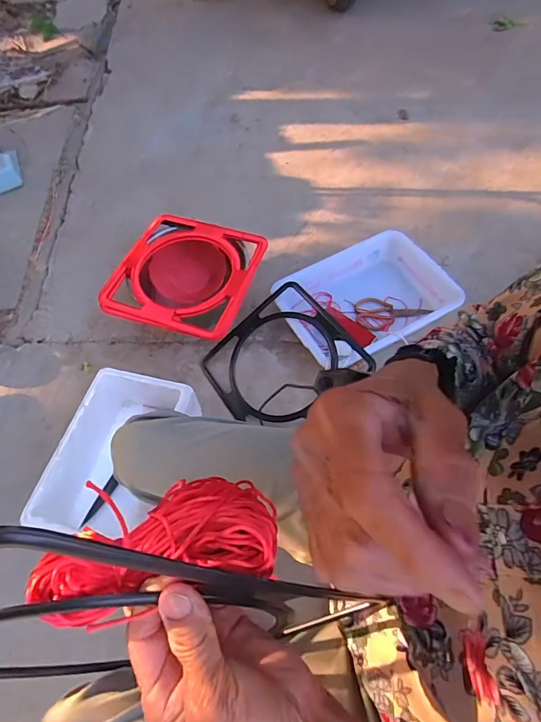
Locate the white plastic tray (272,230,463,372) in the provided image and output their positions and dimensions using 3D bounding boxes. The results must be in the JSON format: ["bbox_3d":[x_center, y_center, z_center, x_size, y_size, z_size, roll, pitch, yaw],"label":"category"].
[{"bbox_3d":[0.238,-0.157,1.062,0.406,0.108,0.324,-28,63,-13],"label":"white plastic tray"}]

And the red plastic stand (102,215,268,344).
[{"bbox_3d":[-0.208,-0.193,1.075,0.329,0.151,0.329,15,62,11],"label":"red plastic stand"}]

